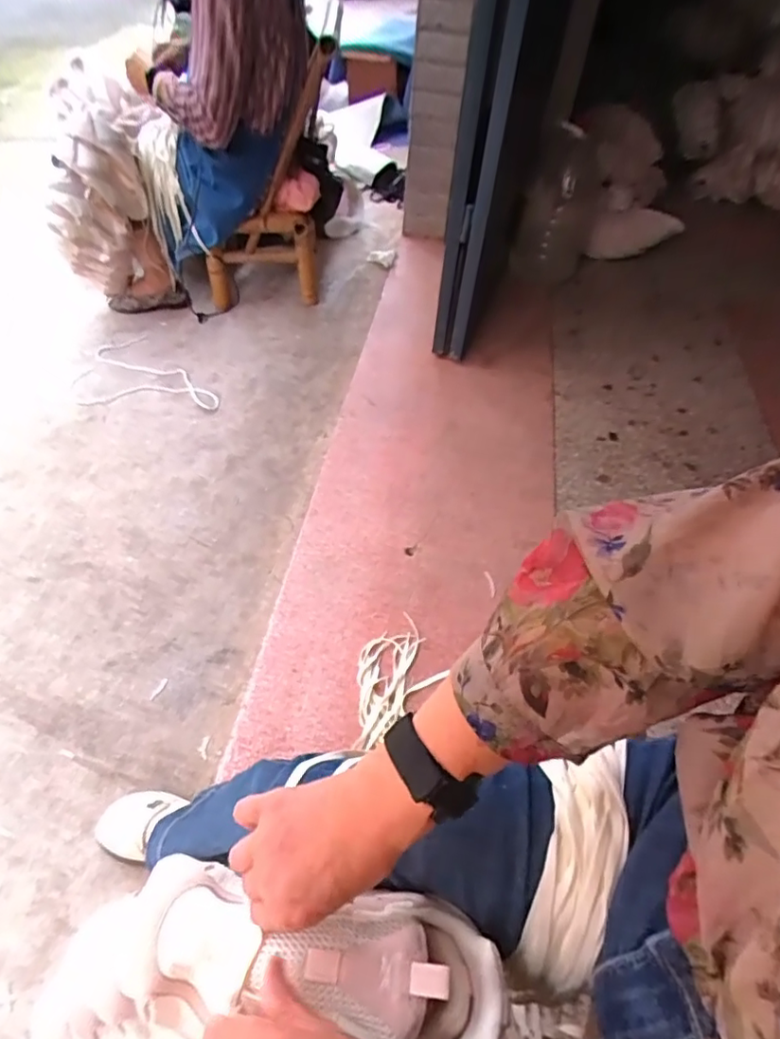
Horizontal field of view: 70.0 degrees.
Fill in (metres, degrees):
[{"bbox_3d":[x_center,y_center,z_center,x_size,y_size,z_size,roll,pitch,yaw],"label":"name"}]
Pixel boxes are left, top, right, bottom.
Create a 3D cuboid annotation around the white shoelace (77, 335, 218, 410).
[{"bbox_3d":[-0.647,-0.338,1.405,0.252,0.006,0.414,-35,62,-27],"label":"white shoelace"}]

